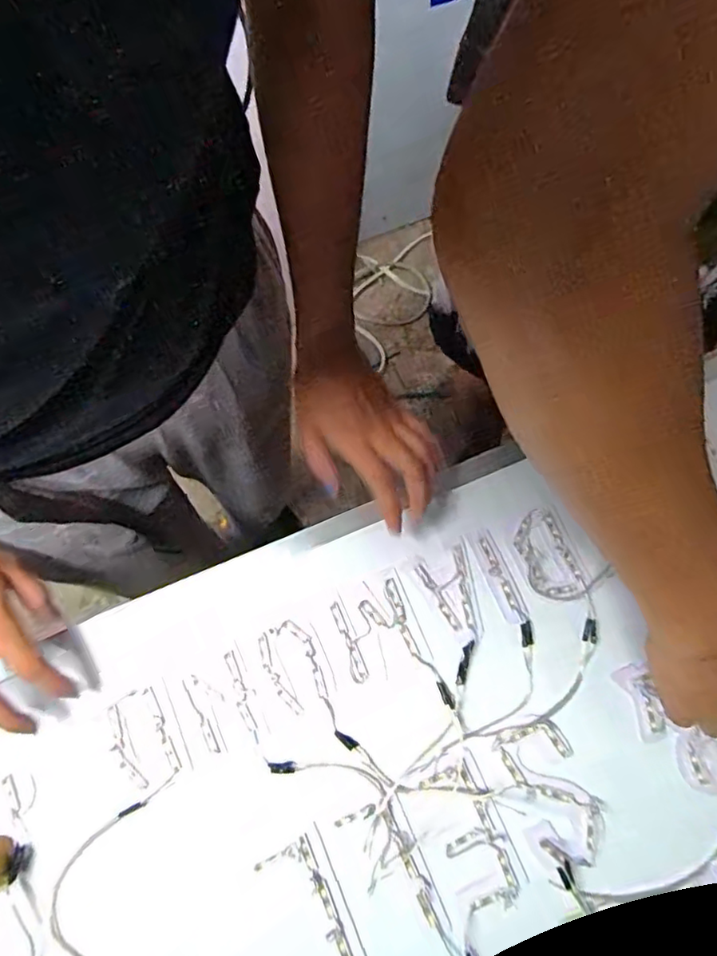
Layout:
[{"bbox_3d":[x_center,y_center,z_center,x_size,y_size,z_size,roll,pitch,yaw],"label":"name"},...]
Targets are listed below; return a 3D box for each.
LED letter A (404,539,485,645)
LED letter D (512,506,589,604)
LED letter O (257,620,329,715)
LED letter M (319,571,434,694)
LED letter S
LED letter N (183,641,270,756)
[{"bbox_3d":[0.078,0.097,0.498,0.049,0.004,0.079,-21,78,-7],"label":"LED letter A"},{"bbox_3d":[0.159,0.066,0.506,0.045,0.004,0.076,-23,78,-7],"label":"LED letter D"},{"bbox_3d":[-0.052,0.149,0.477,0.040,0.004,0.066,-26,78,-8],"label":"LED letter O"},{"bbox_3d":[0.014,0.122,0.488,0.067,0.004,0.078,-22,78,-7],"label":"LED letter M"},{"bbox_3d":[0.146,0.242,0.461,0.058,0.004,0.101,-18,77,-6],"label":"LED letter S"},{"bbox_3d":[-0.105,0.174,0.471,0.048,0.004,0.068,-24,78,-8],"label":"LED letter N"}]

